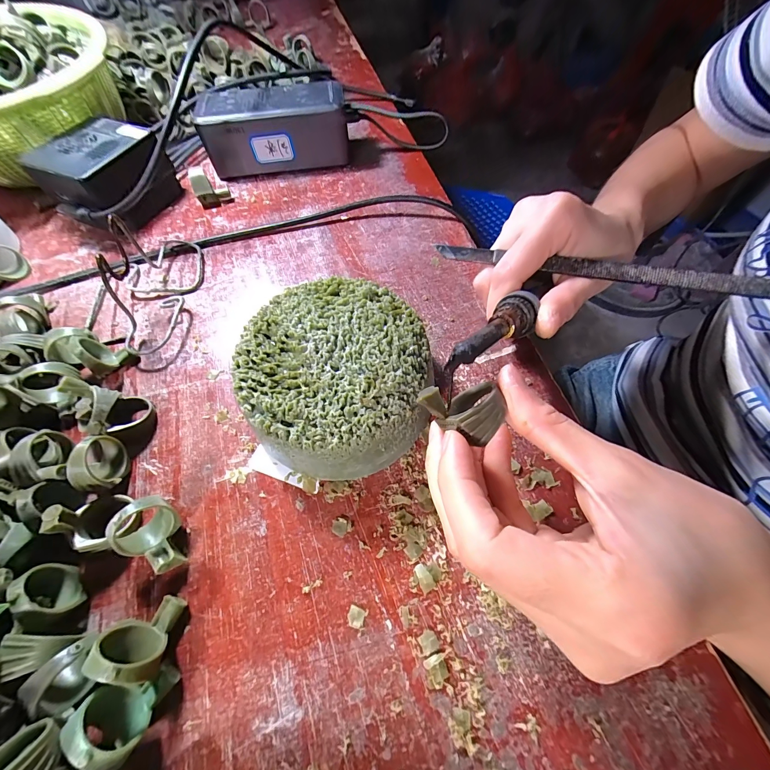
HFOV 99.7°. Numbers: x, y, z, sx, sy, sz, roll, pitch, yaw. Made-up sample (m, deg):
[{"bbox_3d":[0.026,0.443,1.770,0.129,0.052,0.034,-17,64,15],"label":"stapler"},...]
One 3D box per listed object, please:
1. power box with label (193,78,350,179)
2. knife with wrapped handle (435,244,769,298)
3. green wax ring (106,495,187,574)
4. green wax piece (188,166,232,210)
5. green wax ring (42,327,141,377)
[{"bbox_3d":[-0.099,-0.236,0.303,0.128,0.055,0.051,-4,61,0],"label":"power box with label"},{"bbox_3d":[0.106,-0.063,0.173,0.161,0.007,0.007,15,62,20],"label":"knife with wrapped handle"},{"bbox_3d":[-0.108,0.069,0.153,0.025,0.029,0.028,13,62,9],"label":"green wax ring"},{"bbox_3d":[-0.157,-0.177,0.290,0.026,0.026,0.019,-27,64,-13],"label":"green wax piece"},{"bbox_3d":[-0.187,-0.020,0.206,0.041,0.028,0.023,15,63,10],"label":"green wax ring"}]

